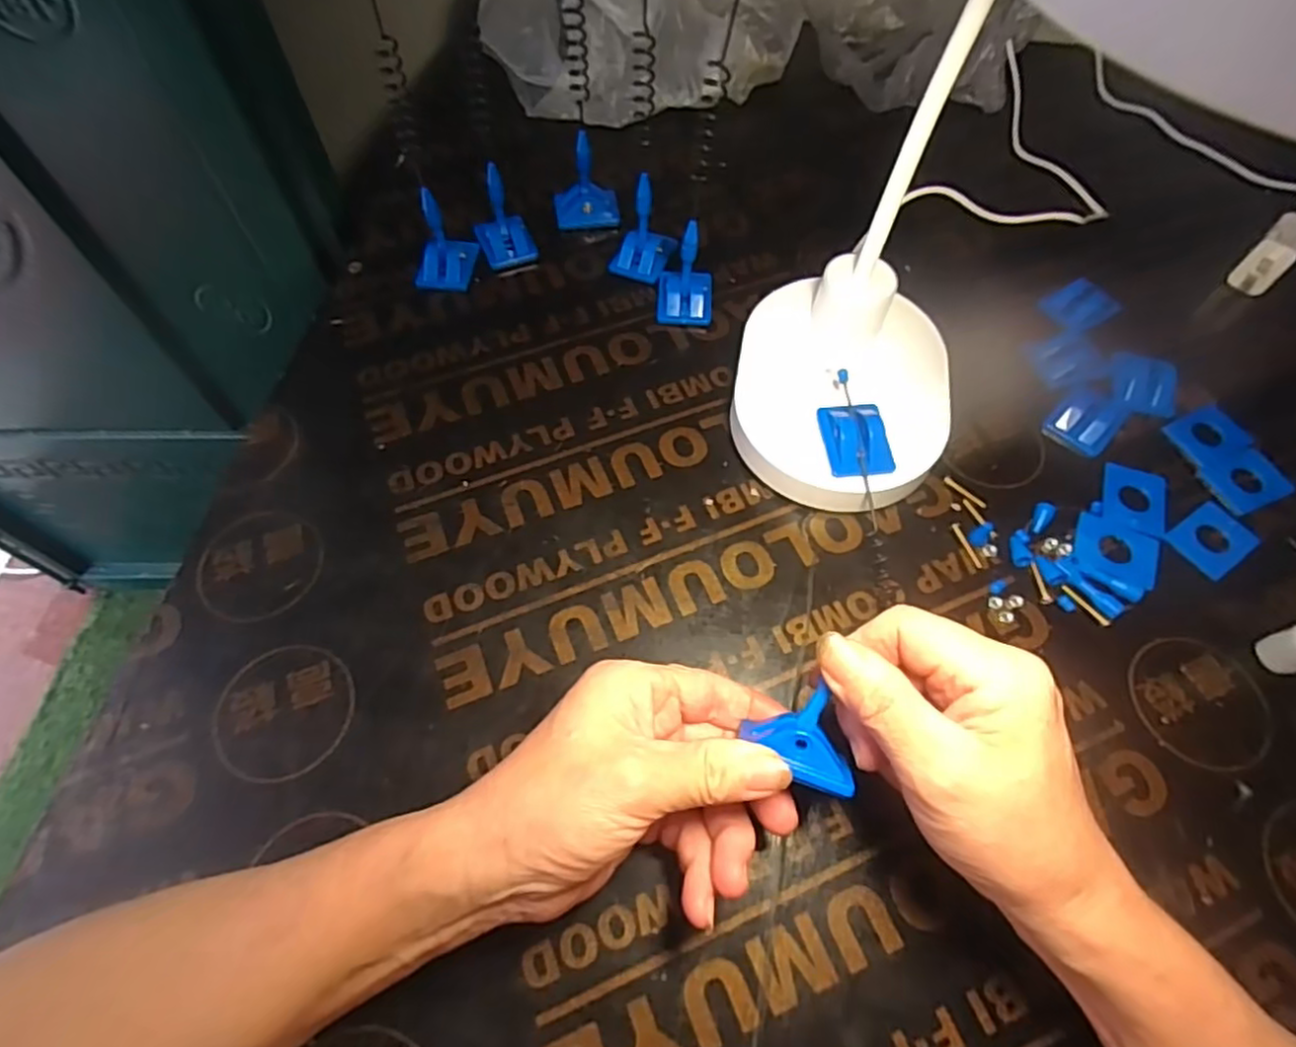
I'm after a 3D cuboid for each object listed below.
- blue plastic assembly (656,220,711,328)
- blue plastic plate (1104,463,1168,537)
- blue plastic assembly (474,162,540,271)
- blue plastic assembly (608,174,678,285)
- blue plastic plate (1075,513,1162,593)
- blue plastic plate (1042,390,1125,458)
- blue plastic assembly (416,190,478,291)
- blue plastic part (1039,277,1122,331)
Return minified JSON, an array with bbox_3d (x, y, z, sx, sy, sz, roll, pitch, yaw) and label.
[{"bbox_3d":[0.024,-0.154,0.422,0.035,0.055,0.030,2,61,1],"label":"blue plastic assembly"},{"bbox_3d":[0.270,-0.014,0.377,0.032,0.004,0.042,19,63,10],"label":"blue plastic plate"},{"bbox_3d":[-0.097,-0.204,0.449,0.035,0.058,0.037,-21,63,-11],"label":"blue plastic assembly"},{"bbox_3d":[-0.003,-0.189,0.443,0.033,0.052,0.033,25,64,13],"label":"blue plastic assembly"},{"bbox_3d":[0.248,0.014,0.359,0.041,0.004,0.038,21,63,11],"label":"blue plastic plate"},{"bbox_3d":[0.255,-0.060,0.399,0.032,0.007,0.043,37,67,18],"label":"blue plastic plate"},{"bbox_3d":[-0.135,-0.183,0.438,0.038,0.053,0.034,1,61,0],"label":"blue plastic assembly"},{"bbox_3d":[0.282,-0.144,0.442,0.047,0.008,0.032,-31,65,-16],"label":"blue plastic part"}]

